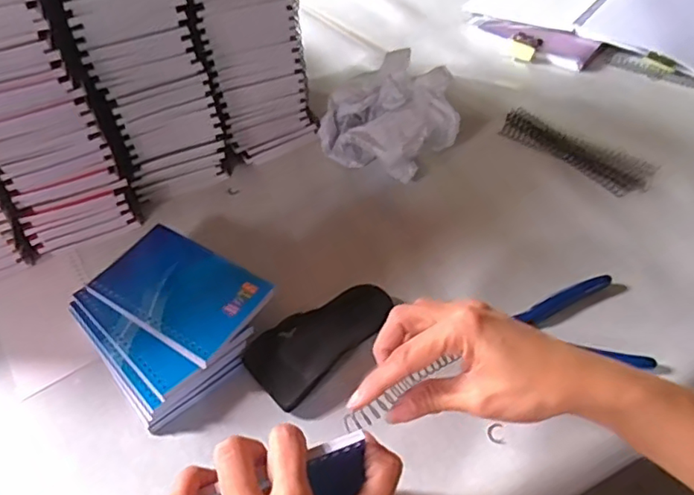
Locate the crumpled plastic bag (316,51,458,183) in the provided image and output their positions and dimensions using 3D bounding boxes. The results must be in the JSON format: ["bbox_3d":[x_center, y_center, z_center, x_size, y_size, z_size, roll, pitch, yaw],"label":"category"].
[{"bbox_3d":[0.040,-0.130,0.562,0.120,0.081,0.112,-38,58,-27],"label":"crumpled plastic bag"}]

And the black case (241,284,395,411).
[{"bbox_3d":[-0.020,0.067,0.440,0.117,0.010,0.056,-36,57,-26],"label":"black case"}]

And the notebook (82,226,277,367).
[{"bbox_3d":[-0.132,0.031,0.447,0.131,0.004,0.084,27,53,23],"label":"notebook"}]

